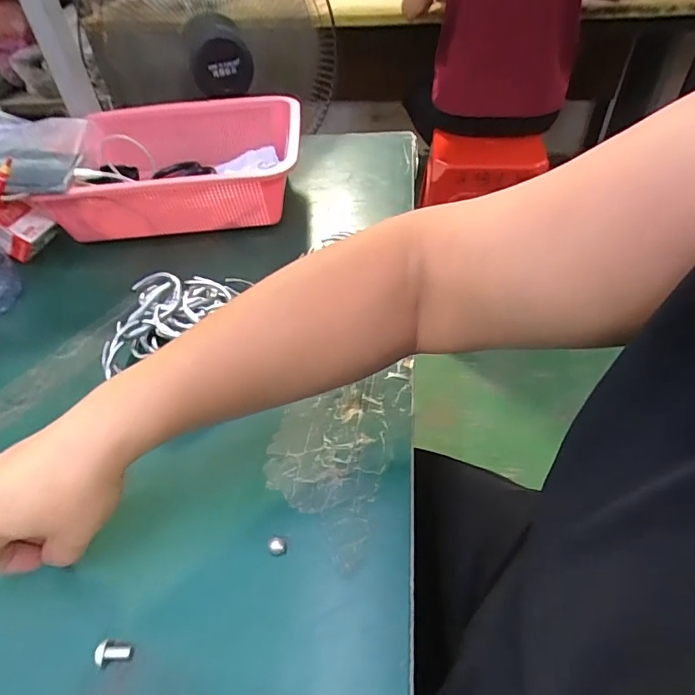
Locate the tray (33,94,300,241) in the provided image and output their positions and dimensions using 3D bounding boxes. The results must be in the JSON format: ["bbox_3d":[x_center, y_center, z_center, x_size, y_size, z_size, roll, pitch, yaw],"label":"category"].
[{"bbox_3d":[-0.198,-0.209,0.582,0.280,0.093,0.218,-4,45,1],"label":"tray"}]

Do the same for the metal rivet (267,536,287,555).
[{"bbox_3d":[-0.044,0.123,0.299,0.010,0.007,0.012,-26,49,-20],"label":"metal rivet"}]

